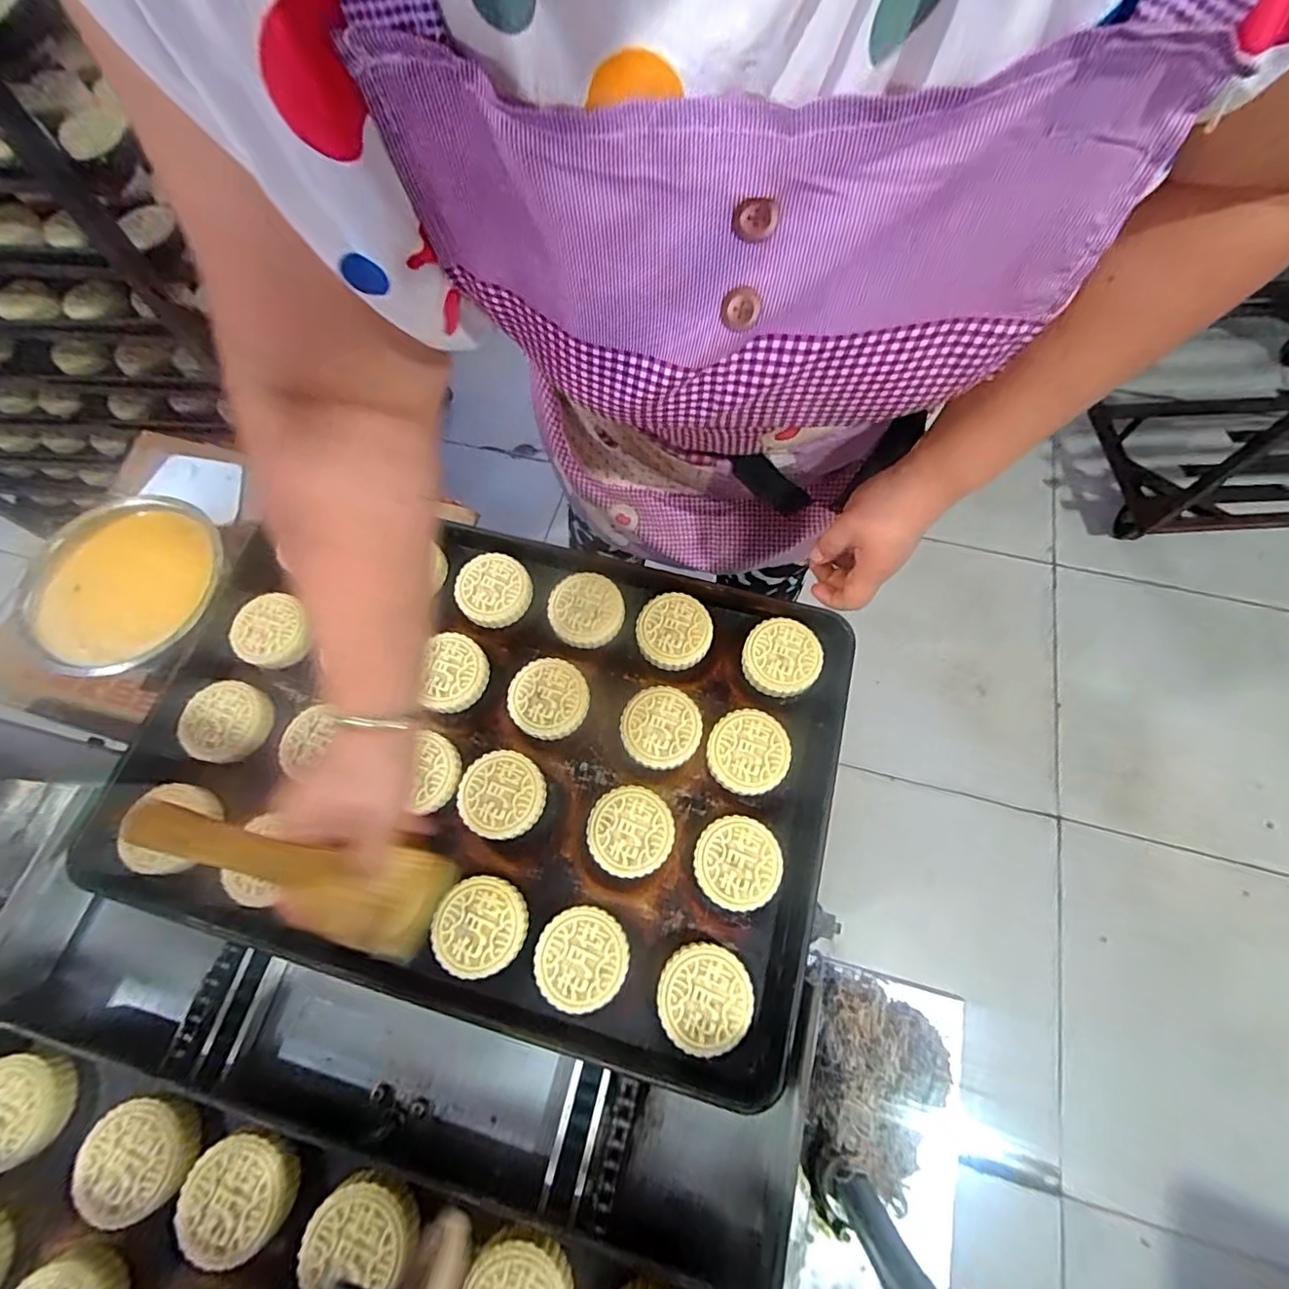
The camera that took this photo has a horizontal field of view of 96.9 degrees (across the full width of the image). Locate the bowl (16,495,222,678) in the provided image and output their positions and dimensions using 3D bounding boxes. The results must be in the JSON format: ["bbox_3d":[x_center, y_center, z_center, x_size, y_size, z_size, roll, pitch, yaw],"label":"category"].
[{"bbox_3d":[-0.607,-0.068,0.683,0.206,0.072,0.214,0,67,1],"label":"bowl"}]

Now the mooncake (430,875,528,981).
[{"bbox_3d":[-0.129,0.222,0.451,0.068,0.019,0.070,0,67,1],"label":"mooncake"}]

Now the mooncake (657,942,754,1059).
[{"bbox_3d":[0.045,0.267,0.434,0.067,0.027,0.069,16,68,7],"label":"mooncake"}]

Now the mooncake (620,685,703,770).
[{"bbox_3d":[0.015,0.075,0.511,0.069,0.025,0.068,0,67,1],"label":"mooncake"}]

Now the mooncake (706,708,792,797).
[{"bbox_3d":[0.090,0.096,0.500,0.068,0.029,0.070,0,67,1],"label":"mooncake"}]

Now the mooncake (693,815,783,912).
[{"bbox_3d":[0.075,0.178,0.468,0.067,0.028,0.068,17,68,8],"label":"mooncake"}]

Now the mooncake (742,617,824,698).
[{"bbox_3d":[0.126,0.013,0.533,0.068,0.029,0.070,0,67,1],"label":"mooncake"}]

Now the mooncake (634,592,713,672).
[{"bbox_3d":[0.027,-0.012,0.541,0.069,0.025,0.070,0,67,1],"label":"mooncake"}]

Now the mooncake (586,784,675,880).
[{"bbox_3d":[-0.011,0.157,0.481,0.069,0.026,0.070,15,68,7],"label":"mooncake"}]

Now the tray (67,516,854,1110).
[{"bbox_3d":[-0.137,0.087,0.506,0.585,0.042,0.398,14,68,6],"label":"tray"}]

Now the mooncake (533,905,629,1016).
[{"bbox_3d":[-0.048,0.244,0.446,0.069,0.024,0.070,0,67,1],"label":"mooncake"}]

